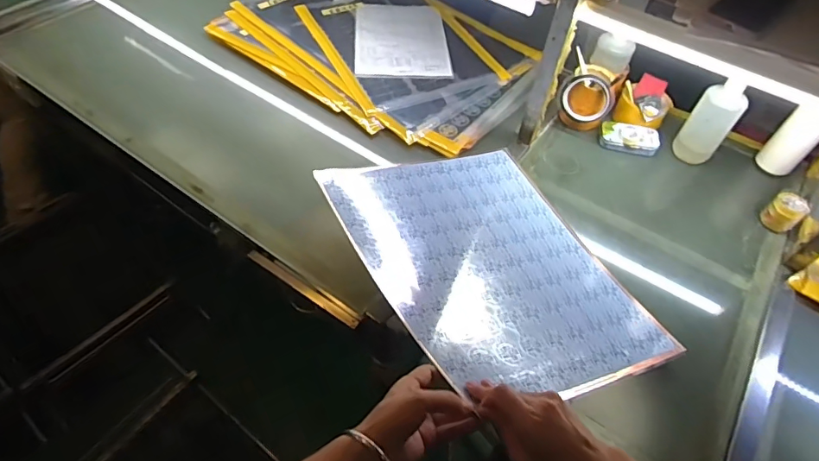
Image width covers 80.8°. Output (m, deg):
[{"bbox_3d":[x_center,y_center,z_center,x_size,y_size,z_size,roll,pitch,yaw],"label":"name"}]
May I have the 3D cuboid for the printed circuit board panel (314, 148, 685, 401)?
[{"bbox_3d":[0.126,0.033,0.740,0.397,0.025,0.470,-7,45,-31],"label":"printed circuit board panel"}]

